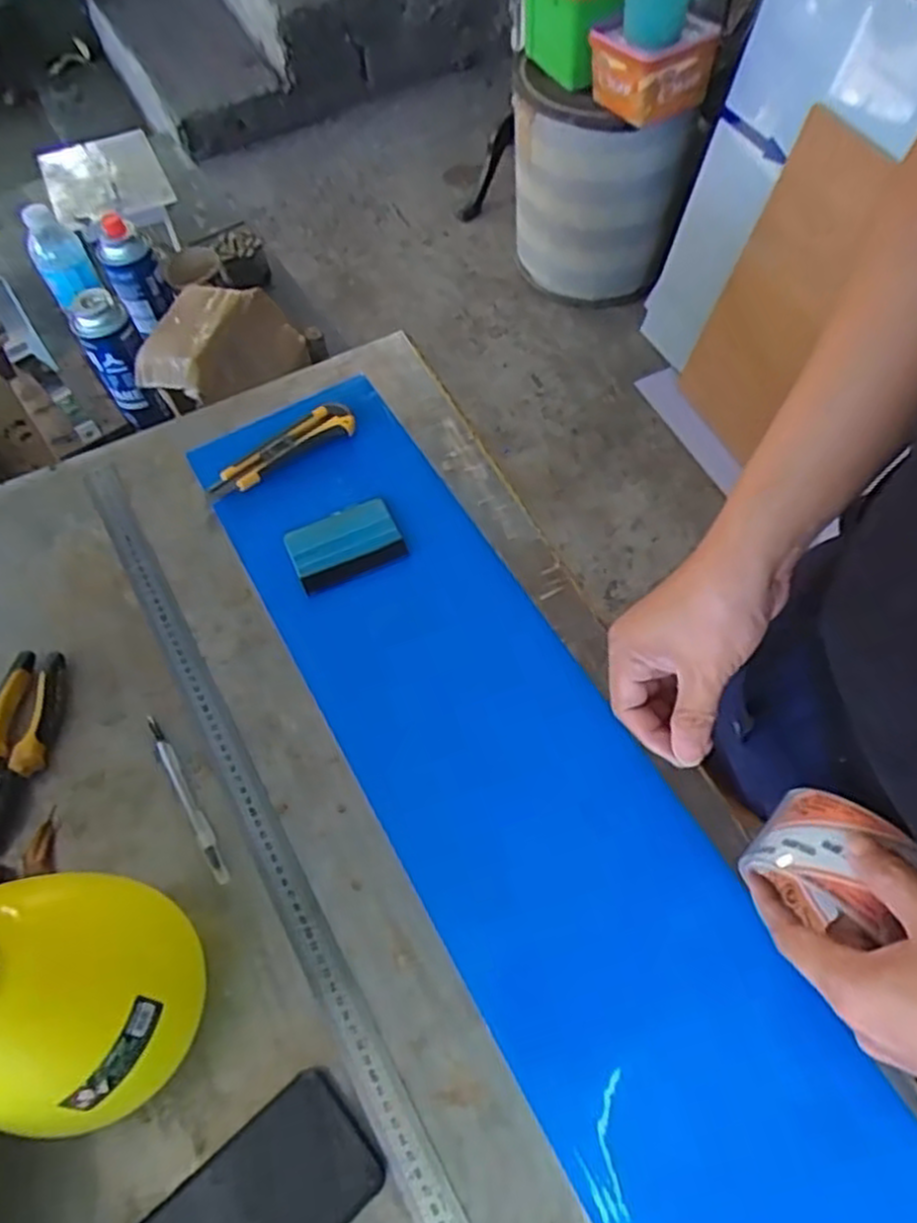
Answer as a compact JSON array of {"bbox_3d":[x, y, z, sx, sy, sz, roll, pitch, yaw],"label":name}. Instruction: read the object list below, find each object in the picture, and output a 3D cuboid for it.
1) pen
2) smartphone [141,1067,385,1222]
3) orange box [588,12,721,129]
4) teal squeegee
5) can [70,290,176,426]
[{"bbox_3d":[-0.208,0.139,0.596,0.012,0.008,0.150,-31,63,-12],"label":"pen"},{"bbox_3d":[-0.128,0.362,0.462,0.161,0.011,0.080,-39,65,-16],"label":"smartphone"},{"bbox_3d":[0.376,-1.040,1.494,0.181,0.136,0.157,-29,63,-14],"label":"orange box"},{"bbox_3d":[-0.102,-0.062,0.705,0.097,0.007,0.069,-24,62,-9],"label":"teal squeegee"},{"bbox_3d":[-0.405,-0.302,0.951,0.069,0.169,0.064,-1,60,2],"label":"can"}]

